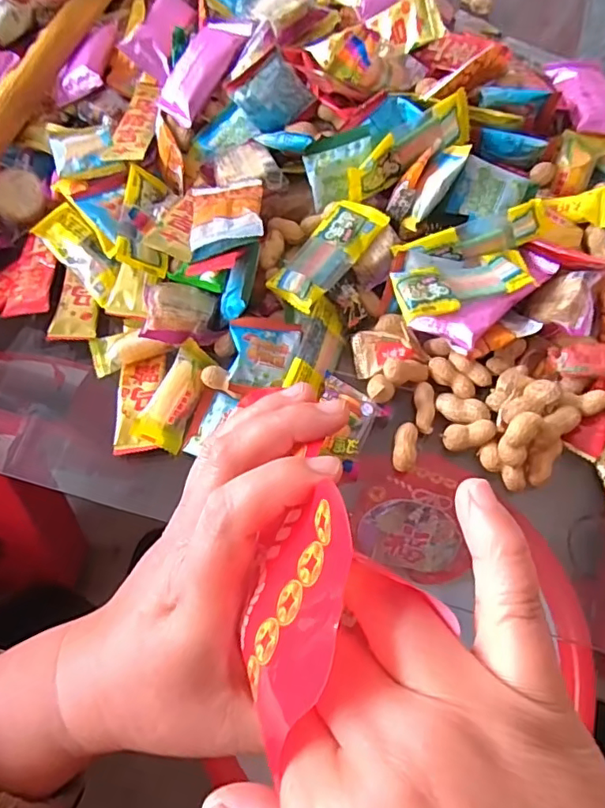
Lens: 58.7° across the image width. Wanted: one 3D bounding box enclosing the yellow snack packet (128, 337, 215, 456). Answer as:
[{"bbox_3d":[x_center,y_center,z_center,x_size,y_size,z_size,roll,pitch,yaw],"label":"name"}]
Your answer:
[{"bbox_3d":[-0.086,-0.006,0.362,0.032,0.019,0.070,20,71,10],"label":"yellow snack packet"}]

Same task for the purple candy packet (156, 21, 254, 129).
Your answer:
[{"bbox_3d":[-0.078,-0.258,0.413,0.038,0.008,0.086,39,95,16],"label":"purple candy packet"}]

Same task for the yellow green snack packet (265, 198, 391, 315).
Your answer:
[{"bbox_3d":[0.017,-0.103,0.364,0.037,0.013,0.092,36,74,15],"label":"yellow green snack packet"}]

